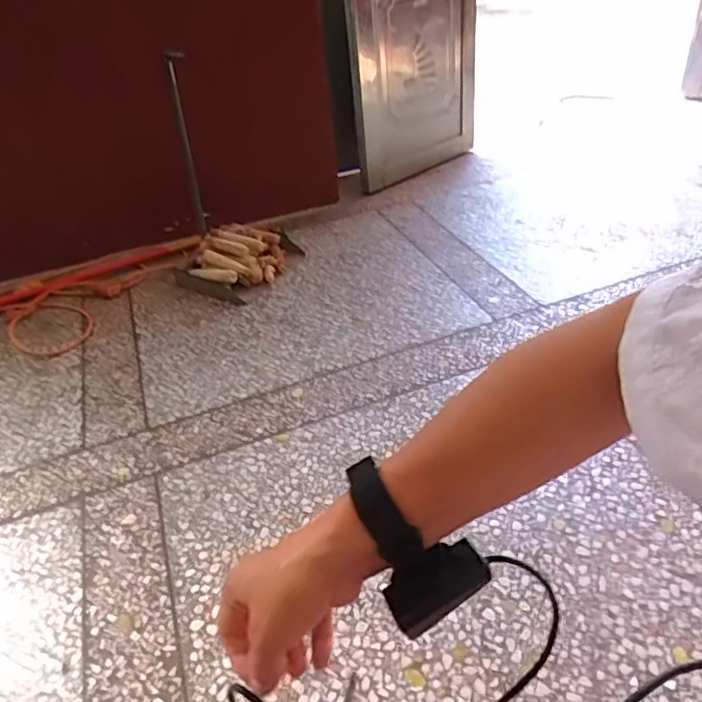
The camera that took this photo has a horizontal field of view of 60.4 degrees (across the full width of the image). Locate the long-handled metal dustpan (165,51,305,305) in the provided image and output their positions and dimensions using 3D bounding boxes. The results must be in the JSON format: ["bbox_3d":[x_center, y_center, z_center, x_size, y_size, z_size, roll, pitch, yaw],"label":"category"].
[{"bbox_3d":[-0.359,-0.500,1.688,0.275,0.595,0.356,13,40,23],"label":"long-handled metal dustpan"}]

